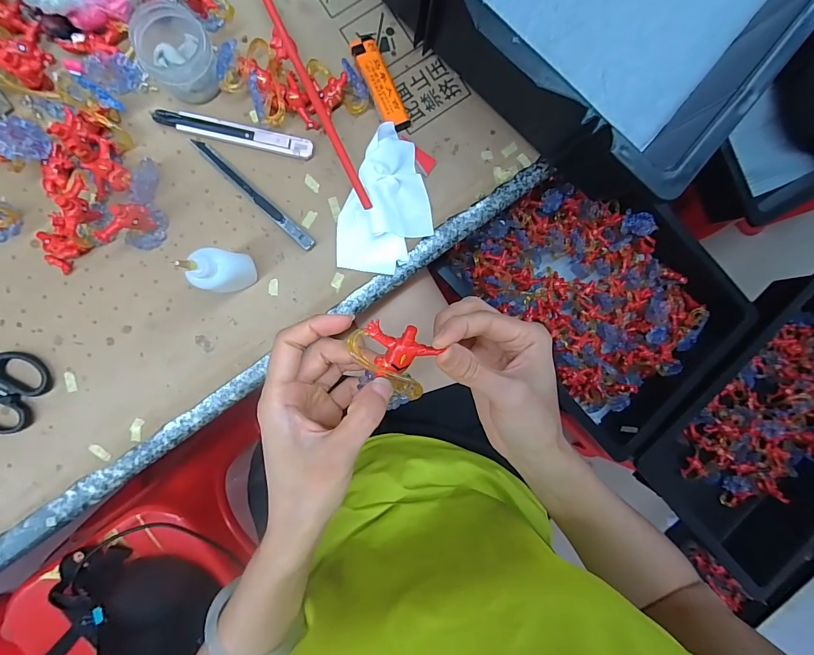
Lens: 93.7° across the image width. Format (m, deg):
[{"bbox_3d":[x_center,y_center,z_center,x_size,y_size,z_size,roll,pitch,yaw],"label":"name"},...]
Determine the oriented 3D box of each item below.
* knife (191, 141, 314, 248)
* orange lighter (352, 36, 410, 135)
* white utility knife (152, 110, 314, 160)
[{"bbox_3d":[-0.132,-0.114,0.329,0.132,0.009,0.010,42,88,-7],"label":"knife"},{"bbox_3d":[-0.023,-0.213,0.337,0.023,0.016,0.080,-24,96,-5],"label":"orange lighter"},{"bbox_3d":[-0.147,-0.166,0.326,0.132,0.011,0.017,11,92,-7],"label":"white utility knife"}]

